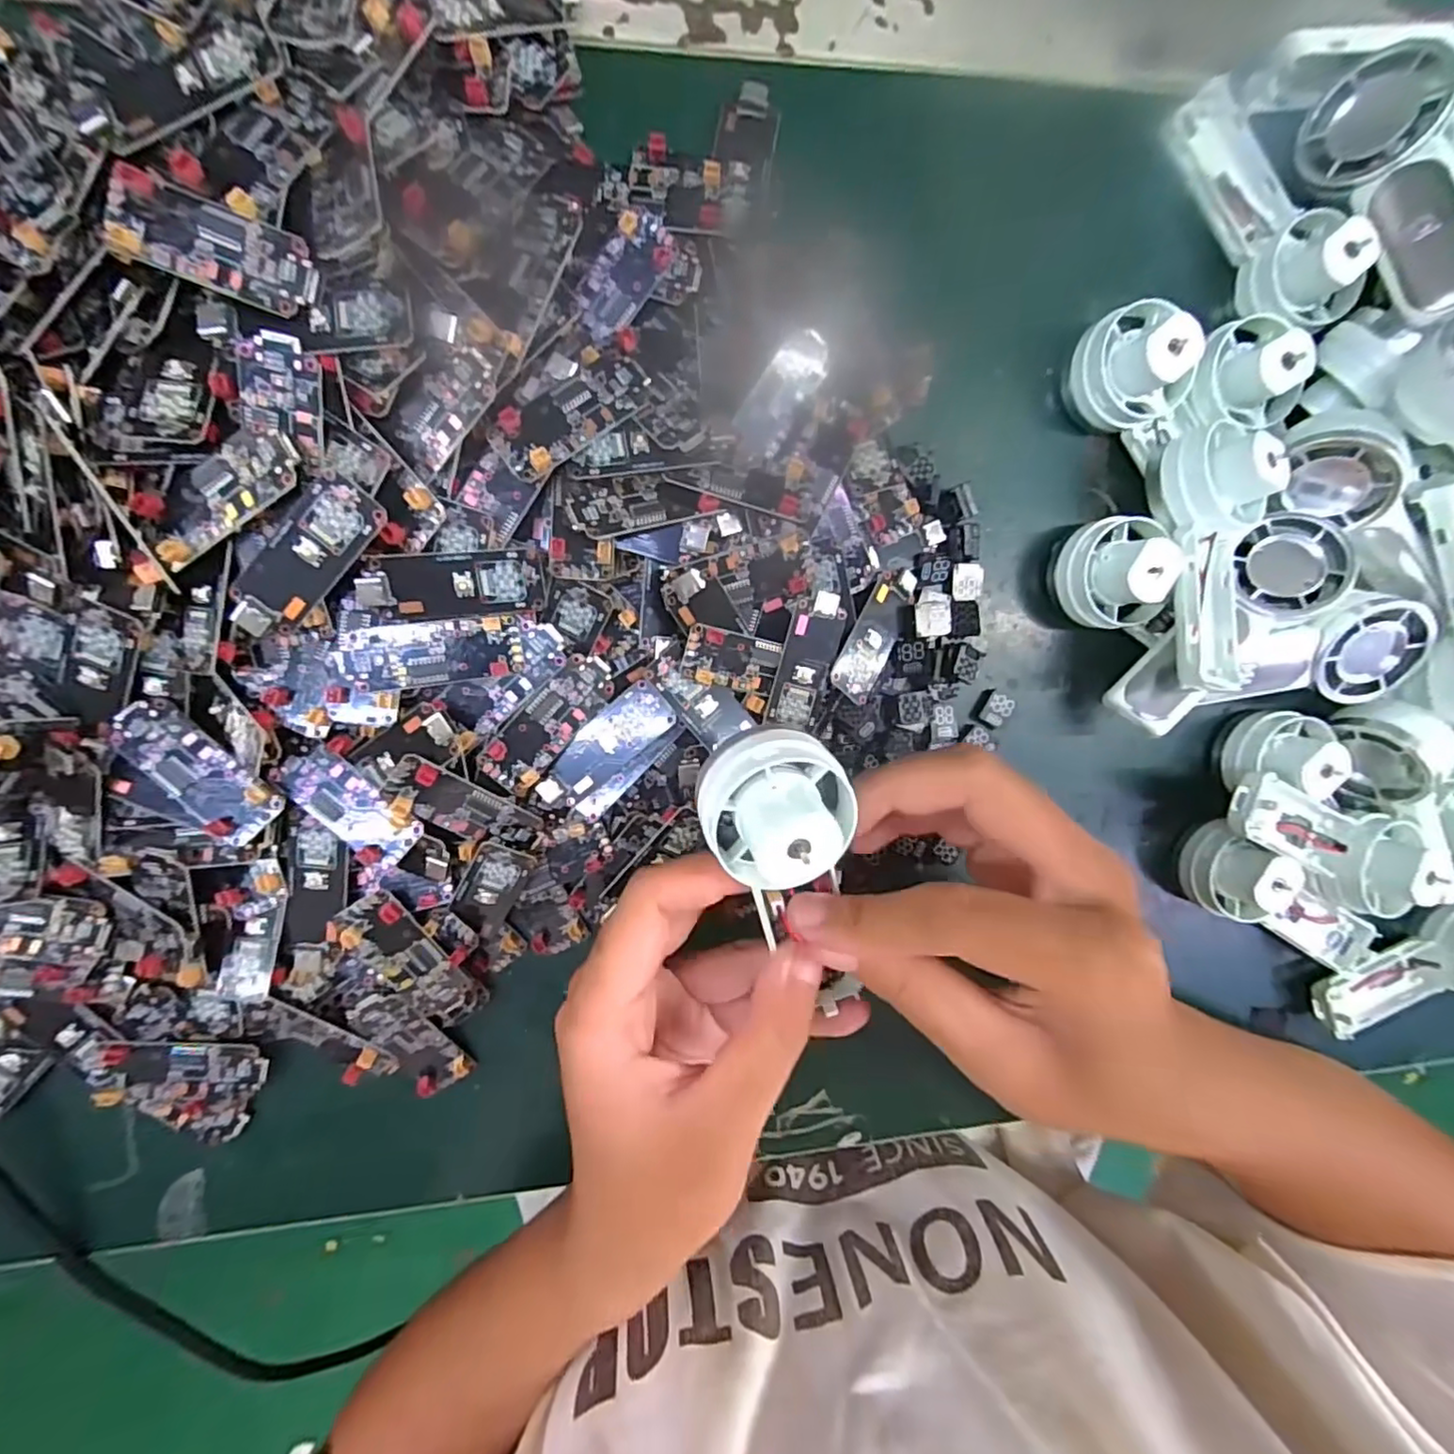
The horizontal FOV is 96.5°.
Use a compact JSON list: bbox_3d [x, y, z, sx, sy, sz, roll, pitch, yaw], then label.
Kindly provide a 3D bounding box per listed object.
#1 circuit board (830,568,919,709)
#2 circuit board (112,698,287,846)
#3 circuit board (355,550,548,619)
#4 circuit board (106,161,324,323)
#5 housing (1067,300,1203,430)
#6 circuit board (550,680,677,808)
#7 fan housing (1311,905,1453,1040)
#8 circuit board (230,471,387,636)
[{"bbox_3d":[0.054,-0.033,0.232,0.018,0.004,0.050,32,78,-24],"label":"circuit board"},{"bbox_3d":[-0.159,0.013,0.193,0.020,0.007,0.050,-44,98,-2],"label":"circuit board"},{"bbox_3d":[-0.081,-0.042,0.193,0.050,0.007,0.017,-5,95,-7],"label":"circuit board"},{"bbox_3d":[-0.130,-0.122,0.165,0.049,0.009,0.020,19,92,-9],"label":"circuit board"},{"bbox_3d":[0.142,-0.126,0.227,0.030,0.030,0.038,-33,98,-4],"label":"housing"},{"bbox_3d":[-0.039,0.006,0.217,0.046,0.005,0.019,-45,98,-2],"label":"circuit board"},{"bbox_3d":[0.297,0.106,0.275,0.087,0.033,0.037,-27,97,-5],"label":"fan housing"},{"bbox_3d":[-0.117,-0.047,0.179,0.049,0.006,0.018,-44,110,9],"label":"circuit board"}]

